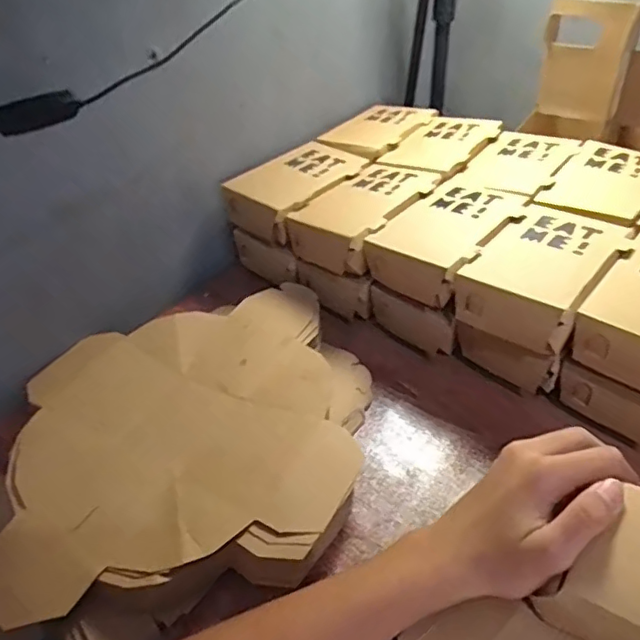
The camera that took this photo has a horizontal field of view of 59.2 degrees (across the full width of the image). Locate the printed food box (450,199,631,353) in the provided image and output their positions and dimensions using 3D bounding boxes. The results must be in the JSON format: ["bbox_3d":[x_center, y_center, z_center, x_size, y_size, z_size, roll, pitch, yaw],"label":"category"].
[{"bbox_3d":[0.189,-0.040,0.475,0.094,0.037,0.147,29,51,34],"label":"printed food box"}]

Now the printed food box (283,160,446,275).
[{"bbox_3d":[0.048,-0.110,0.575,0.094,0.045,0.150,28,50,33],"label":"printed food box"}]

